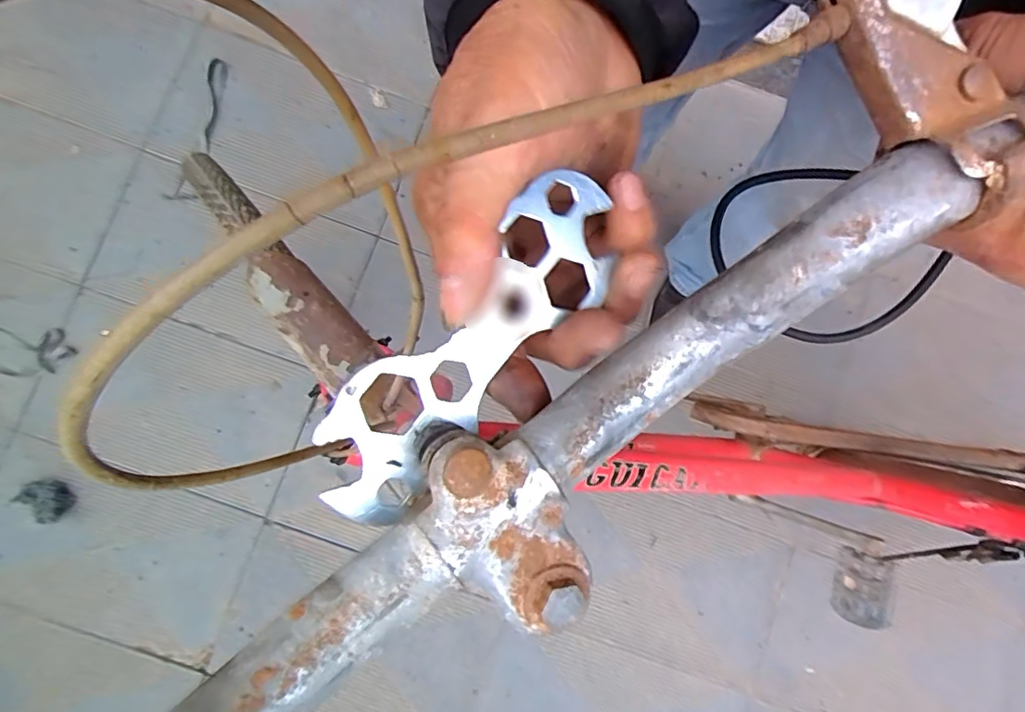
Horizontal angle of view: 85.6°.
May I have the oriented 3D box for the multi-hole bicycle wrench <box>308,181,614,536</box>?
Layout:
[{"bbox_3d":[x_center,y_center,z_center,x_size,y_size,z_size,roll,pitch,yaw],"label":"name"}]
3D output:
[{"bbox_3d":[-0.011,-0.006,0.170,0.125,0.004,0.037,-49,114,-14],"label":"multi-hole bicycle wrench"}]

